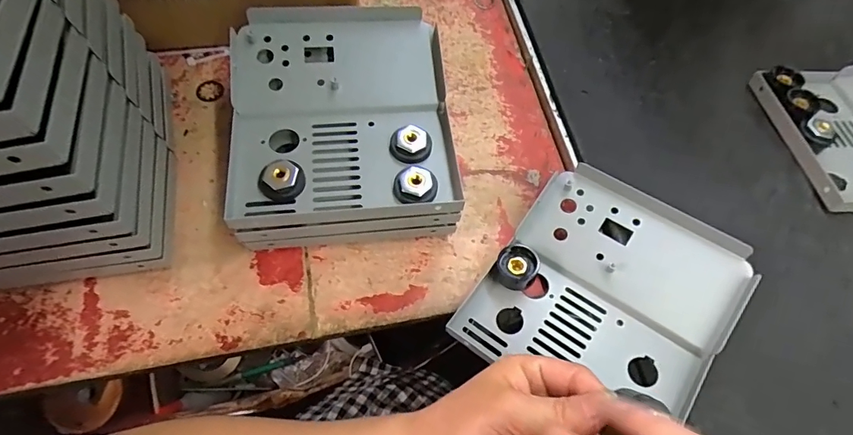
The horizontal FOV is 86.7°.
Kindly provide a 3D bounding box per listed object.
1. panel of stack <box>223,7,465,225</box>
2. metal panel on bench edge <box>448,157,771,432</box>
[{"bbox_3d":[-0.063,-0.078,0.332,0.150,0.037,0.170,-4,66,-8],"label":"panel of stack"},{"bbox_3d":[0.131,0.055,0.327,0.155,0.032,0.166,35,66,10],"label":"metal panel on bench edge"}]

